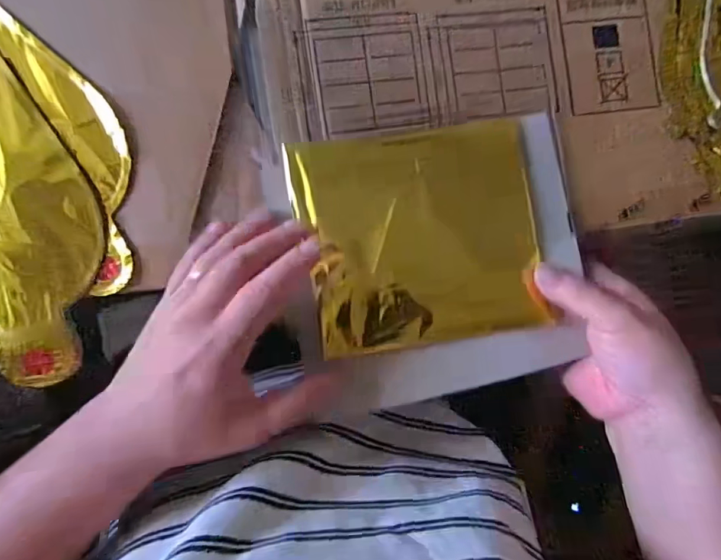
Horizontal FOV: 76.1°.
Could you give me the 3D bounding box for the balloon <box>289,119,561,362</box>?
[{"bbox_3d":[0.039,-0.028,0.297,0.148,0.013,0.135,-9,89,-6],"label":"balloon"}]

